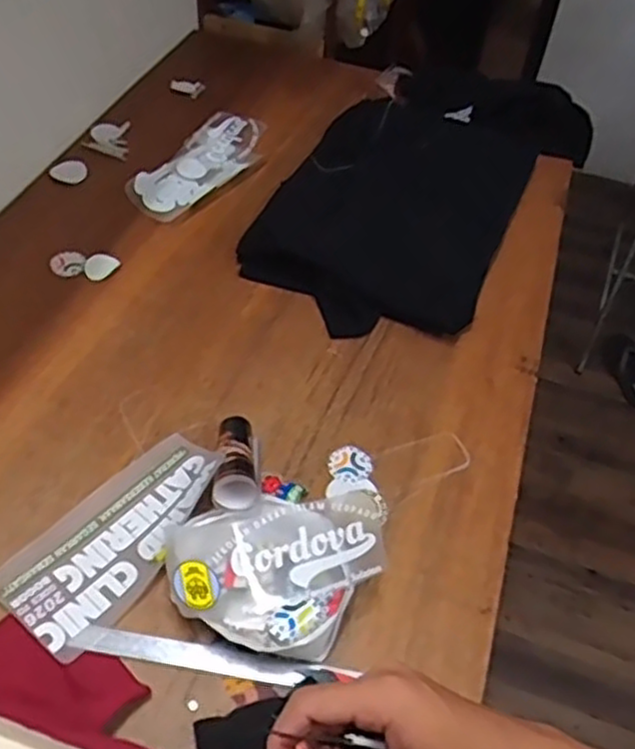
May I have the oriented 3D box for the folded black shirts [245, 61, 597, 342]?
[{"bbox_3d":[0.180,-0.352,1.261,0.402,0.101,0.697,29,54,18],"label":"folded black shirts"}]

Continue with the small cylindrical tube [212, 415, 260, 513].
[{"bbox_3d":[-0.097,0.097,0.866,0.049,0.042,0.151,-1,34,-5],"label":"small cylindrical tube"}]

